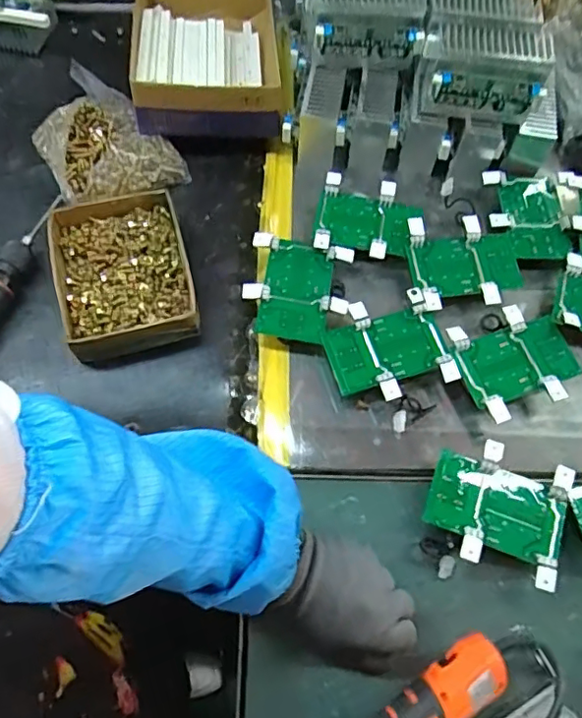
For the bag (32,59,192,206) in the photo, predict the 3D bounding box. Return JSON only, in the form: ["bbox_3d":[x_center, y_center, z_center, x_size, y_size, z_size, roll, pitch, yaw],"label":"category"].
[{"bbox_3d":[-0.225,-0.261,0.671,0.143,0.047,0.179,-27,68,-15],"label":"bag"}]

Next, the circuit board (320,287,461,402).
[{"bbox_3d":[0.095,-0.011,0.566,0.113,0.017,0.102,-14,65,-9],"label":"circuit board"}]

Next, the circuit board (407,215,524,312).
[{"bbox_3d":[0.189,-0.105,0.614,0.122,0.022,0.104,-7,72,-4],"label":"circuit board"}]

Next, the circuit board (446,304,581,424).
[{"bbox_3d":[0.227,0.000,0.562,0.122,0.016,0.102,-18,66,-11],"label":"circuit board"}]

